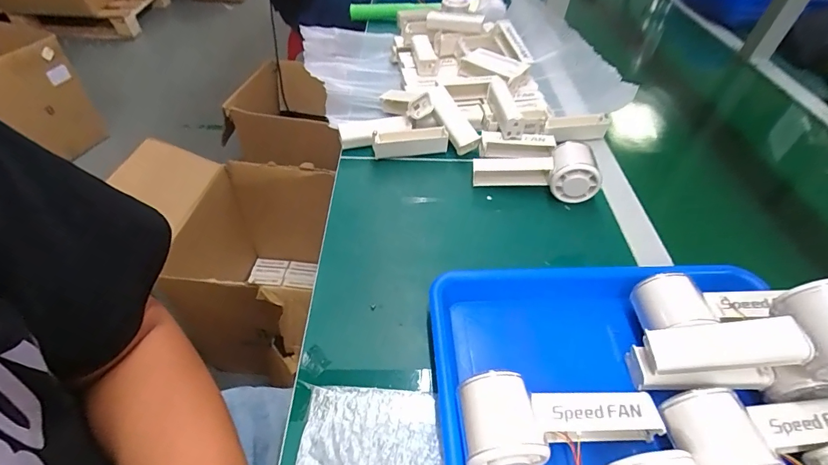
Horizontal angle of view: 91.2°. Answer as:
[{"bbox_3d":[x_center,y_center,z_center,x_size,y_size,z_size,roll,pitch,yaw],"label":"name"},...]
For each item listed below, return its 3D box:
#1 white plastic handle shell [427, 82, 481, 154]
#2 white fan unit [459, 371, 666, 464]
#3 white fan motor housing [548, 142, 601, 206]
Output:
[{"bbox_3d":[0.057,-0.168,0.594,0.044,0.027,0.115,-18,67,-18],"label":"white plastic handle shell"},{"bbox_3d":[0.111,0.142,0.308,0.149,0.054,0.058,-4,47,-6],"label":"white fan unit"},{"bbox_3d":[0.201,-0.077,0.507,0.059,0.052,0.059,12,48,9],"label":"white fan motor housing"}]

